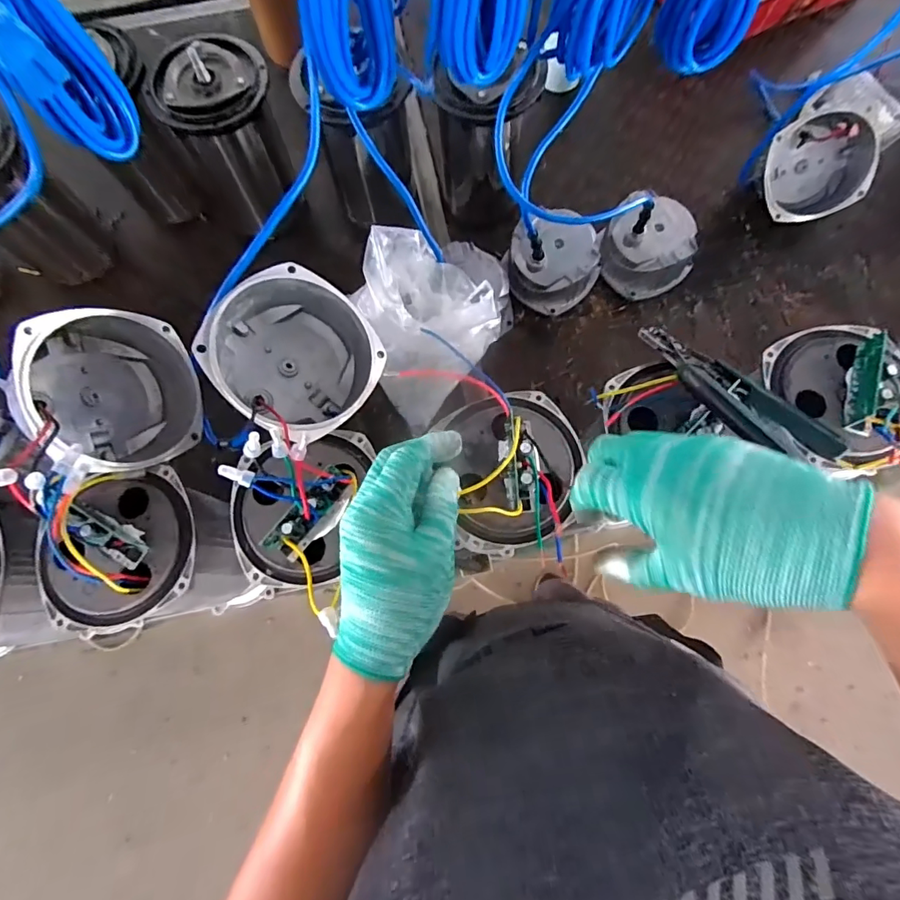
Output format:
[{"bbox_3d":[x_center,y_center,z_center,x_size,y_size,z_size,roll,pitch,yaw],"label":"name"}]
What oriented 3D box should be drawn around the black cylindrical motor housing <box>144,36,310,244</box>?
[{"bbox_3d":[-0.285,-0.410,0.638,0.133,0.199,0.113,-28,77,-5],"label":"black cylindrical motor housing"}]

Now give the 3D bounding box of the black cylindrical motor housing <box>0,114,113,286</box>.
[{"bbox_3d":[-0.569,-0.325,0.617,0.112,0.198,0.123,0,76,1],"label":"black cylindrical motor housing"}]

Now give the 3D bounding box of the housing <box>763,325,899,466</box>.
[{"bbox_3d":[0.352,-0.053,0.410,0.133,0.059,0.125,-19,77,-3],"label":"housing"}]

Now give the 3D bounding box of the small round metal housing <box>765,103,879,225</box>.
[{"bbox_3d":[0.524,-0.402,0.659,0.134,0.118,0.139,0,76,1],"label":"small round metal housing"}]

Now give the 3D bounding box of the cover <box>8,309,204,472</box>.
[{"bbox_3d":[-0.303,-0.045,0.415,0.077,0.133,0.140,-7,109,32],"label":"cover"}]

